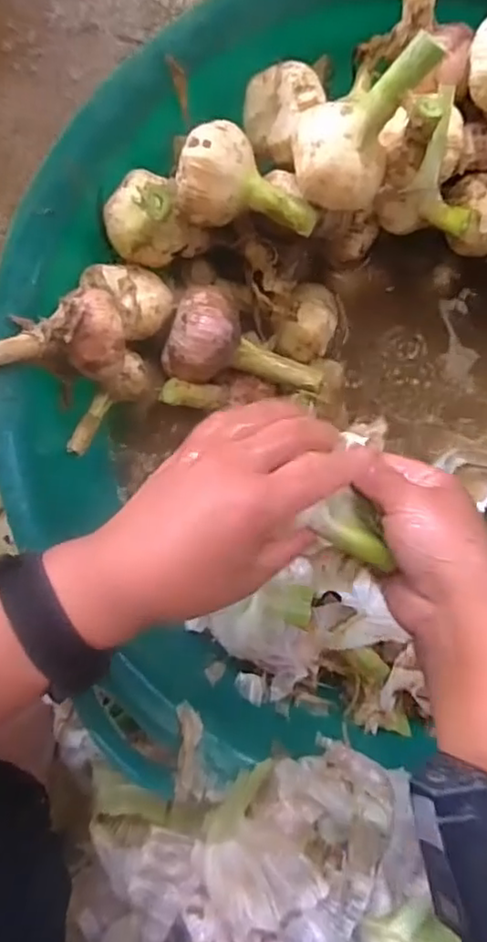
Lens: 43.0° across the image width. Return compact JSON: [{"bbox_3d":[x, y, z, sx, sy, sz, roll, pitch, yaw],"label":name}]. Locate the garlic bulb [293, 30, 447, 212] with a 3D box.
[{"bbox_3d":[0.068,-0.210,0.369,0.058,0.051,0.096,27,121,-3],"label":"garlic bulb"}]

